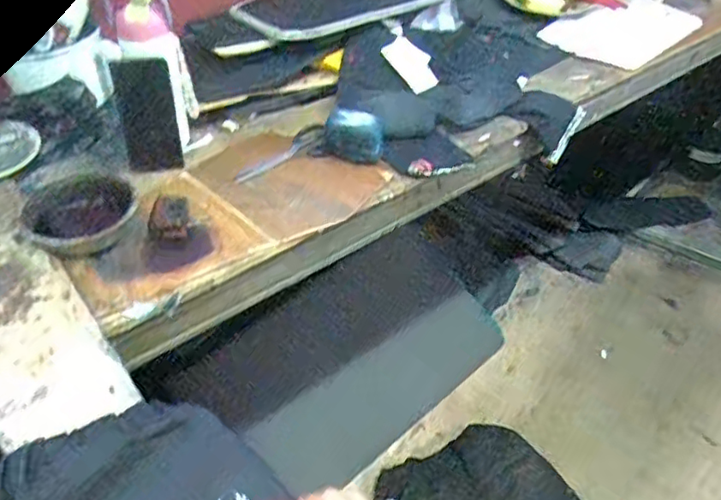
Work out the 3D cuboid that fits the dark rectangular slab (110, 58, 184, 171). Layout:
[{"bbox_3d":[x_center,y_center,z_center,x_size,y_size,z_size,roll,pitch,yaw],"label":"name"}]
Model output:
[{"bbox_3d":[-0.313,-0.197,0.913,0.078,0.157,0.013,-7,23,-5],"label":"dark rectangular slab"}]

